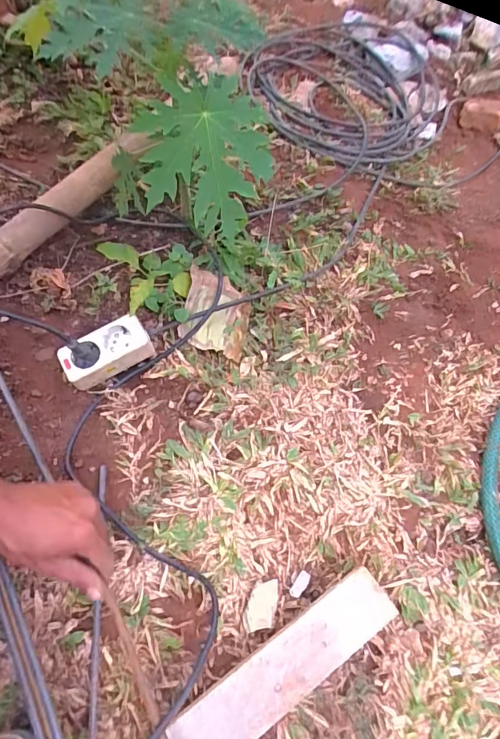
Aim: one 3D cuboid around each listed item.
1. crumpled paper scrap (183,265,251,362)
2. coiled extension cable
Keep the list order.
[{"bbox_3d":[-0.047,-0.079,0.627,0.090,0.030,0.125,8,66,5],"label":"crumpled paper scrap"},{"bbox_3d":[0.219,-0.640,0.983,0.413,0.059,0.514,13,66,8],"label":"coiled extension cable"}]

